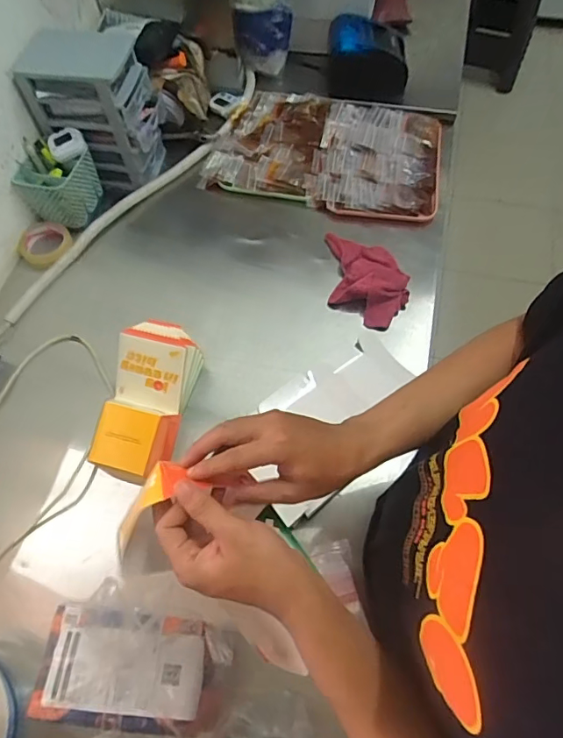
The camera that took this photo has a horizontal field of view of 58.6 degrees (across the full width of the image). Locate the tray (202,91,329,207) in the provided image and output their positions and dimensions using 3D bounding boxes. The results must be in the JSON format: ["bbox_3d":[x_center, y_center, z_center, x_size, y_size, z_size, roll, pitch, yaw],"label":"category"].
[{"bbox_3d":[-0.024,-0.498,1.112,0.232,0.047,0.300,13,63,10],"label":"tray"}]

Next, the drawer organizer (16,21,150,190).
[{"bbox_3d":[-0.366,-0.506,0.988,0.199,0.255,0.128,2,62,4],"label":"drawer organizer"}]

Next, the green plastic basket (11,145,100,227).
[{"bbox_3d":[-0.435,-0.359,1.001,0.105,0.115,0.124,9,63,8],"label":"green plastic basket"}]

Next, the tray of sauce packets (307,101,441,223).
[{"bbox_3d":[0.203,-0.443,1.067,0.263,0.056,0.301,9,63,8],"label":"tray of sauce packets"}]

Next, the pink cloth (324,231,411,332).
[{"bbox_3d":[0.156,-0.172,0.921,0.142,0.041,0.205,1,62,3],"label":"pink cloth"}]

